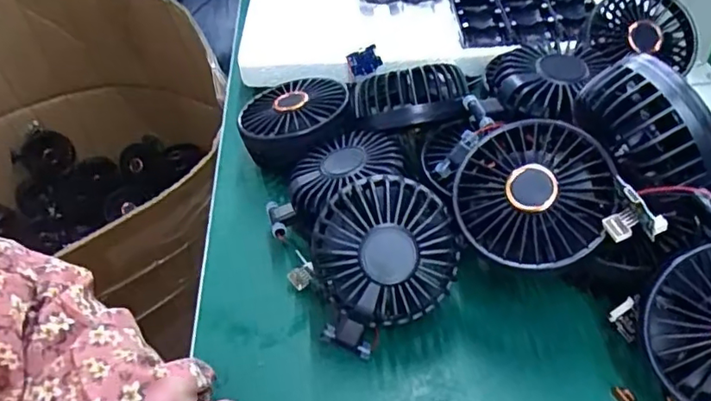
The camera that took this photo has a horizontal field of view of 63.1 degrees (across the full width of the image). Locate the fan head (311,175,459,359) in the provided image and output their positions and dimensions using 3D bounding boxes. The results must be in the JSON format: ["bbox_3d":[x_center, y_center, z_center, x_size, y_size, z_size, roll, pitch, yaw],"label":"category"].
[{"bbox_3d":[0.016,0.035,0.335,0.081,0.093,0.040,-12,3,7],"label":"fan head"}]

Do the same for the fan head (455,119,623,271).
[{"bbox_3d":[0.100,-0.001,0.330,0.086,0.038,0.091,9,67,25],"label":"fan head"}]

